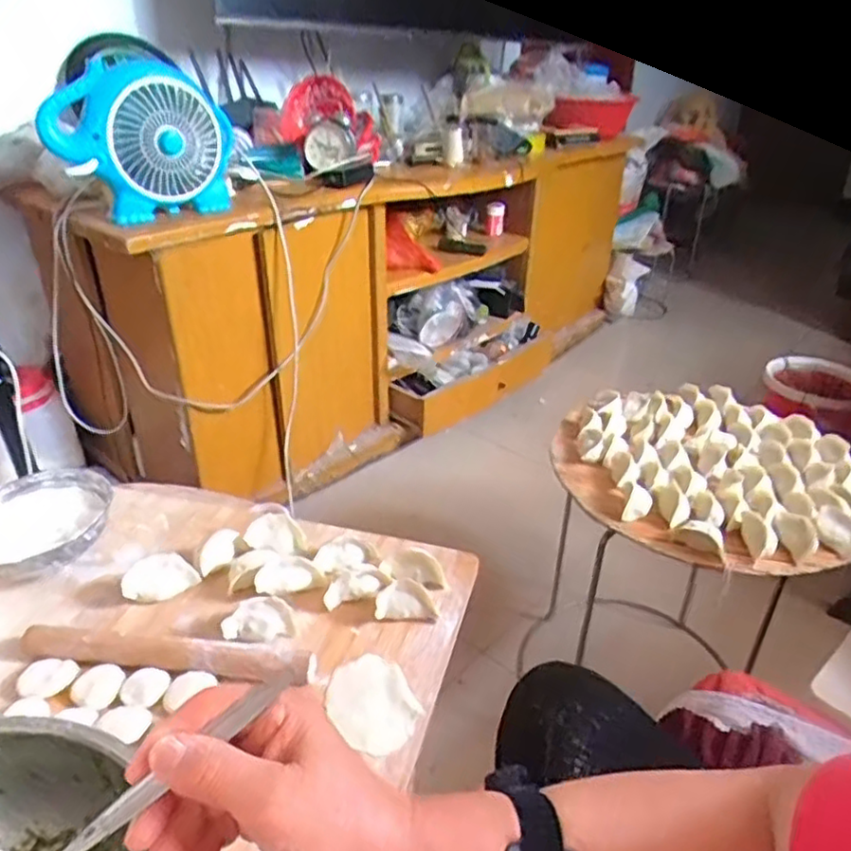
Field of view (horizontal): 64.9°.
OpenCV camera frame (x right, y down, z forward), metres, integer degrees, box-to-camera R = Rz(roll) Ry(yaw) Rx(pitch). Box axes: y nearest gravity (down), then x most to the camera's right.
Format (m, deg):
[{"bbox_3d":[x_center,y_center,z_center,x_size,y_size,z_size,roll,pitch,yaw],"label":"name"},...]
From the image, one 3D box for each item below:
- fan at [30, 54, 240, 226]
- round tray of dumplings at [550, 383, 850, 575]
[{"bbox_3d":[-0.459,-0.470,1.100,0.280,0.233,0.069,-22,38,-34],"label":"fan"},{"bbox_3d":[0.384,0.049,0.920,0.391,0.047,0.368,1,31,-1],"label":"round tray of dumplings"}]

